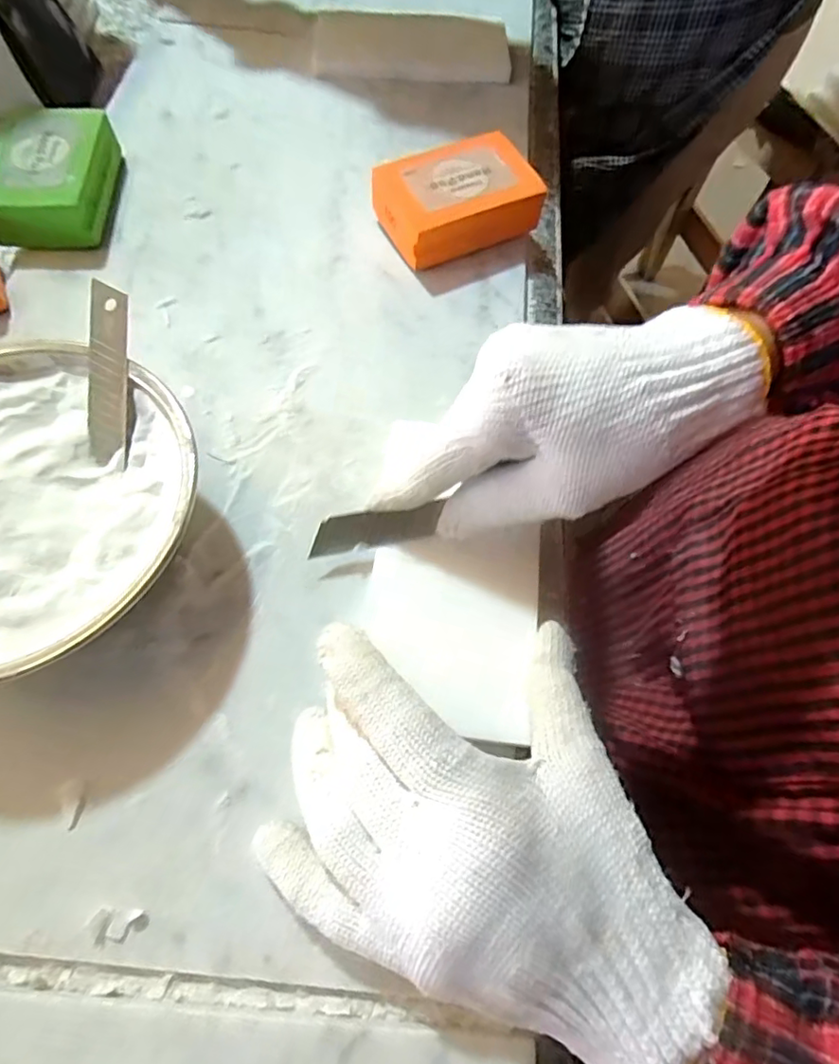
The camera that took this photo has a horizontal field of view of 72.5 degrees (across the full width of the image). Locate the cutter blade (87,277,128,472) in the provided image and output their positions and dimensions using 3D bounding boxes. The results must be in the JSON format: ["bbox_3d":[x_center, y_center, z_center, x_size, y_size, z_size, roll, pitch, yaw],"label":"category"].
[{"bbox_3d":[-0.136,-0.069,0.250,0.017,0.004,0.080,-3,84,-4],"label":"cutter blade"}]

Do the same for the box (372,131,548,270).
[{"bbox_3d":[0.024,-0.204,0.357,0.091,0.036,0.063,-23,67,-13],"label":"box"}]

